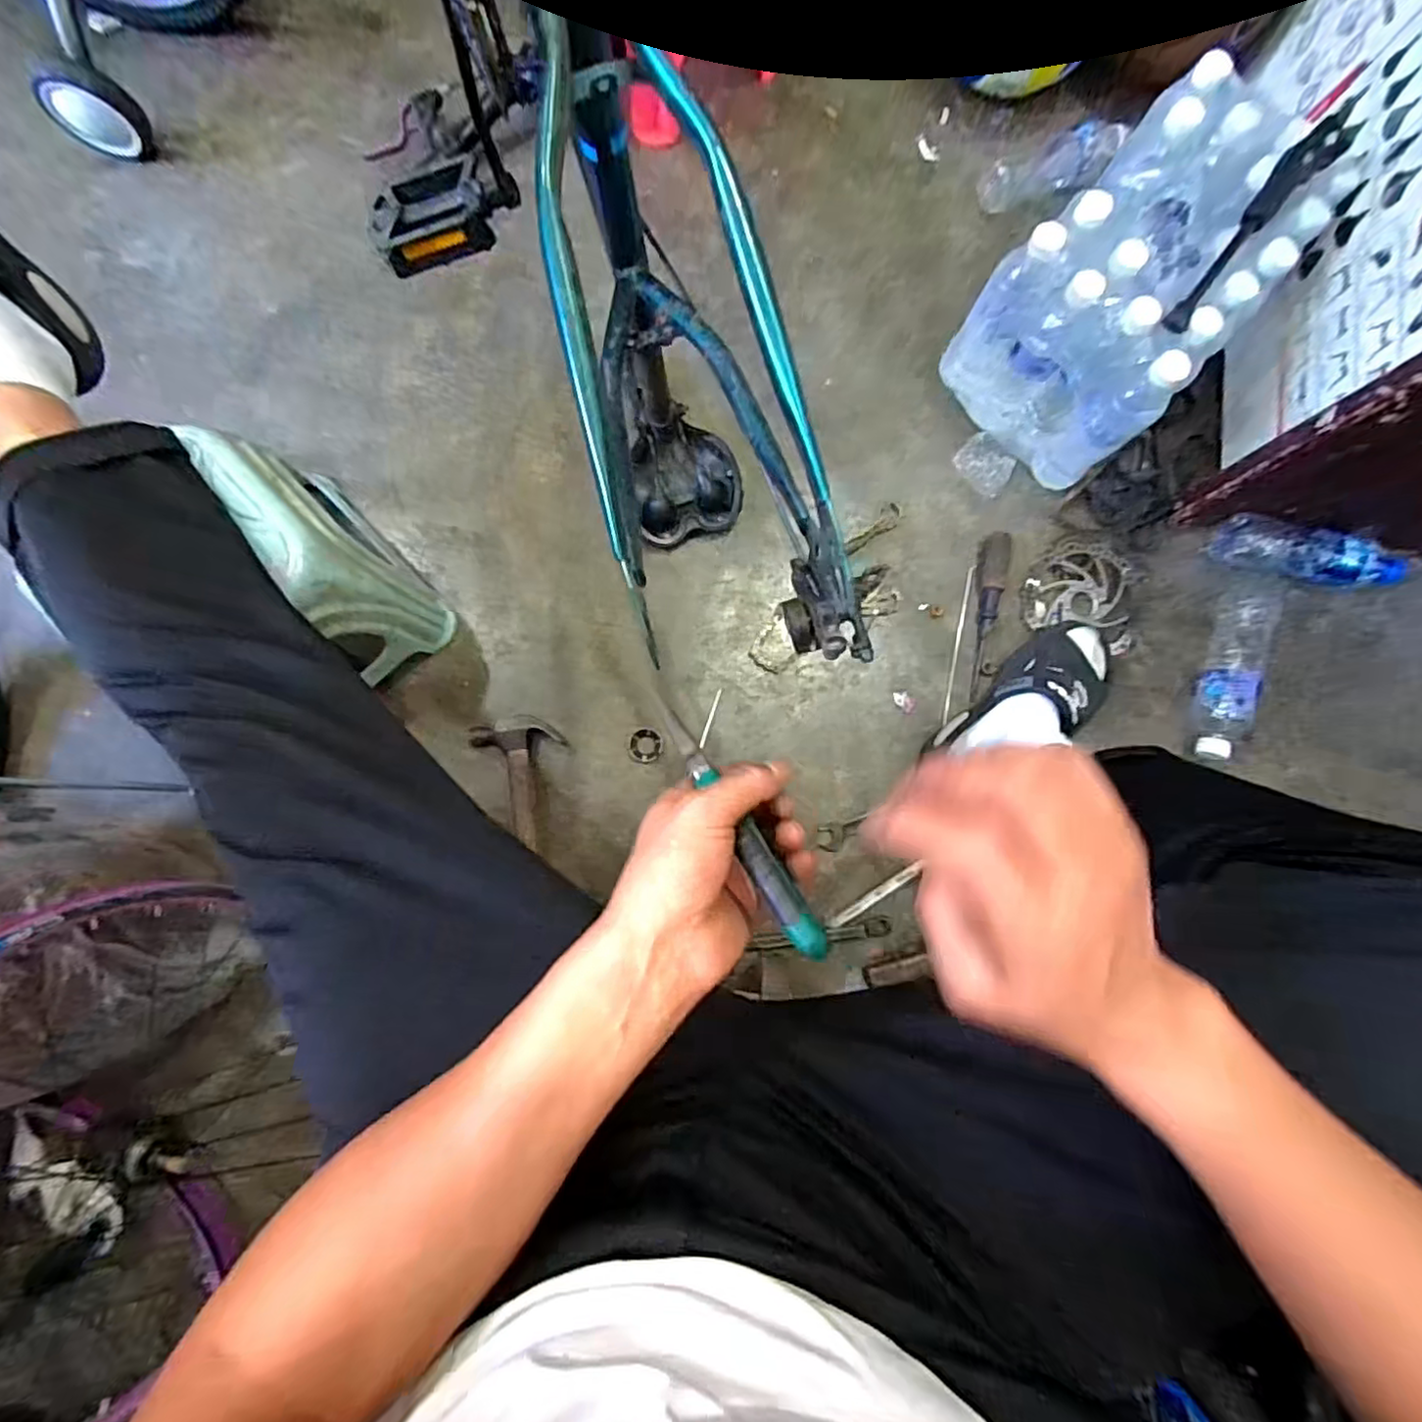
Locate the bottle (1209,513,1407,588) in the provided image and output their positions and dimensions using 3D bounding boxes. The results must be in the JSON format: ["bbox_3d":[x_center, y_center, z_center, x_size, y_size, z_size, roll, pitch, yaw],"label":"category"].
[{"bbox_3d":[0.752,-0.197,0.828,0.228,0.050,0.058,10,84,-1],"label":"bottle"}]

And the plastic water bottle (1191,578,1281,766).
[{"bbox_3d":[0.653,-0.051,0.816,0.069,0.056,0.232,22,84,1],"label":"plastic water bottle"}]

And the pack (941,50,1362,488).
[{"bbox_3d":[0.495,-0.501,0.775,0.235,0.211,0.364,45,85,3],"label":"pack"}]

